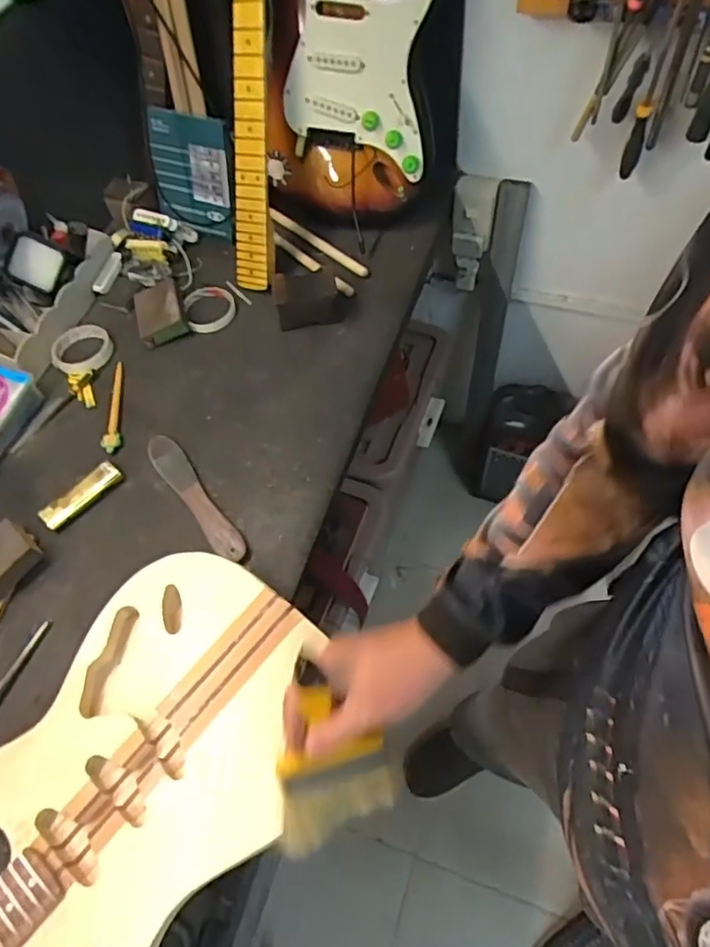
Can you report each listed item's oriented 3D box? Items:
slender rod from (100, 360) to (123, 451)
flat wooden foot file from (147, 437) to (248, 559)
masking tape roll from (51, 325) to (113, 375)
[{"bbox_3d":[-0.343,-0.096,0.857,0.026,0.007,0.154,-10,61,-3],"label":"slender rod"},{"bbox_3d":[-0.209,0.027,0.782,0.039,0.012,0.224,-35,65,-16],"label":"flat wooden foot file"},{"bbox_3d":[-0.410,-0.189,0.914,0.083,0.018,0.094,-5,61,-1],"label":"masking tape roll"}]

